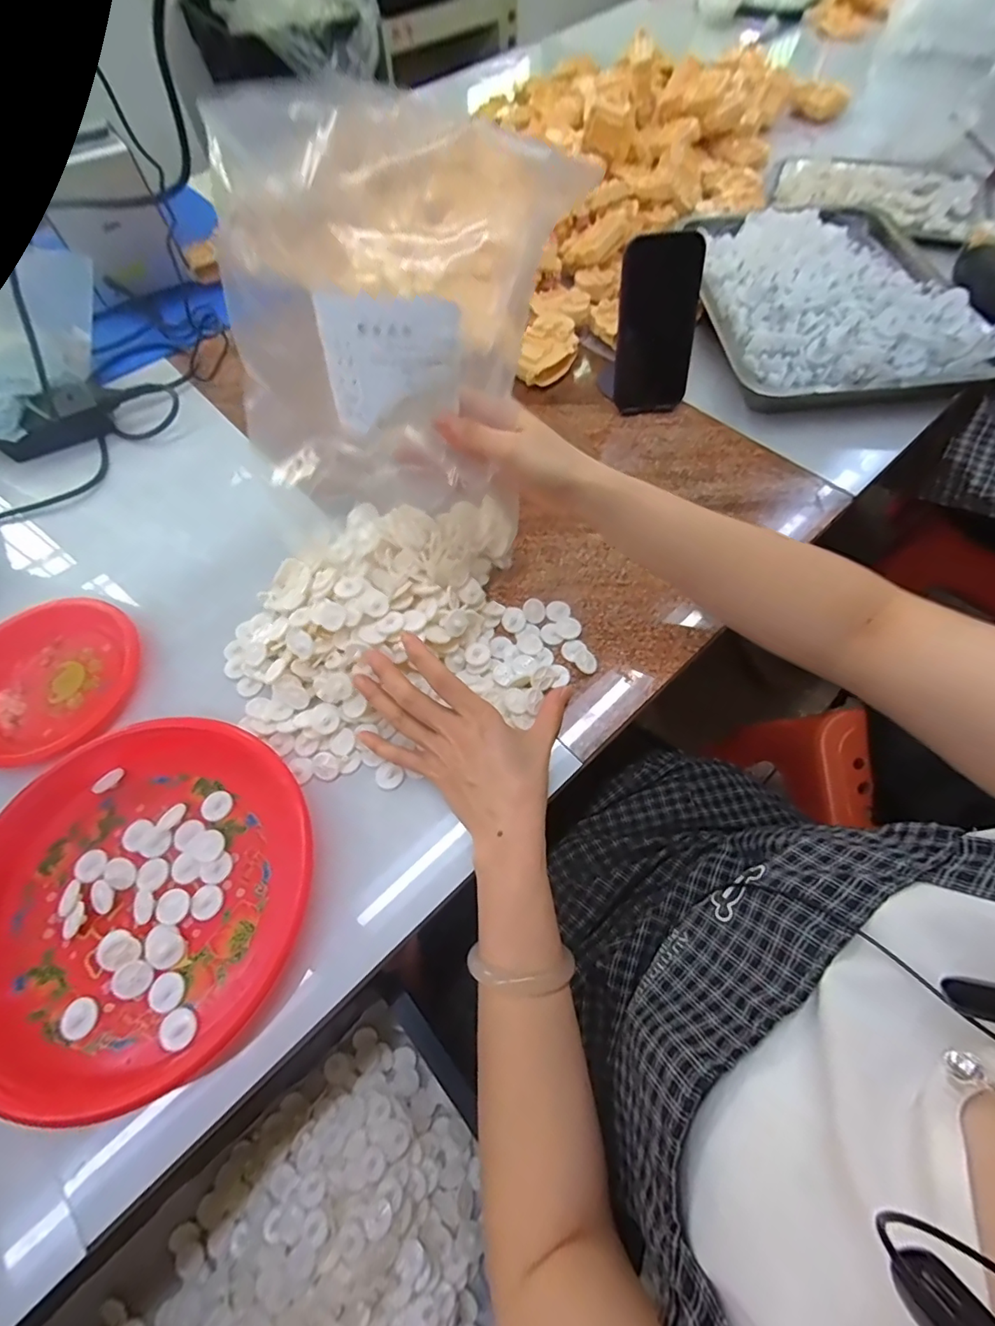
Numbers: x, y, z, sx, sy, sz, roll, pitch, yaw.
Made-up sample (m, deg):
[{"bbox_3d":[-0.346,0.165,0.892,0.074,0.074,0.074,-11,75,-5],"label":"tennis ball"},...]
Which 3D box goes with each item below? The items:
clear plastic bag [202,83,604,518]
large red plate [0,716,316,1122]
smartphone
[{"bbox_3d":[-0.070,-0.211,0.340,0.199,0.225,0.039,5,41,-3],"label":"clear plastic bag"},{"bbox_3d":[-0.247,0.153,0.346,0.218,0.026,0.229,-1,63,2],"label":"large red plate"},{"bbox_3d":[0.167,-0.350,0.530,0.078,0.154,0.013,-2,39,4],"label":"smartphone"}]

